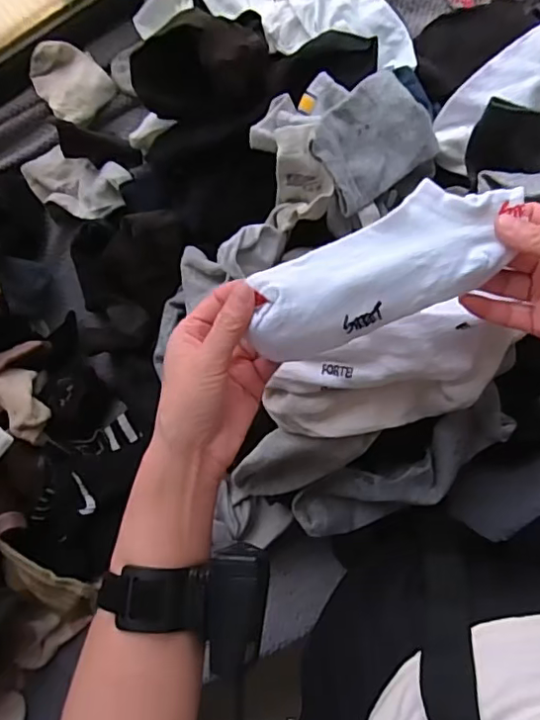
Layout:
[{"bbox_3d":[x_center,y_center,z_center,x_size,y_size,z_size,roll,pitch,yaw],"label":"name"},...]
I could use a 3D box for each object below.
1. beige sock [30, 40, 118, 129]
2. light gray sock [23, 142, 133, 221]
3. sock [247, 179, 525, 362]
[{"bbox_3d":[-0.232,-0.323,0.656,0.073,0.026,0.103,-41,83,4],"label":"beige sock"},{"bbox_3d":[-0.218,-0.199,0.640,0.150,0.039,0.066,25,91,33],"label":"light gray sock"},{"bbox_3d":[0.070,-0.054,0.358,0.174,0.028,0.066,-26,84,5],"label":"sock"}]

